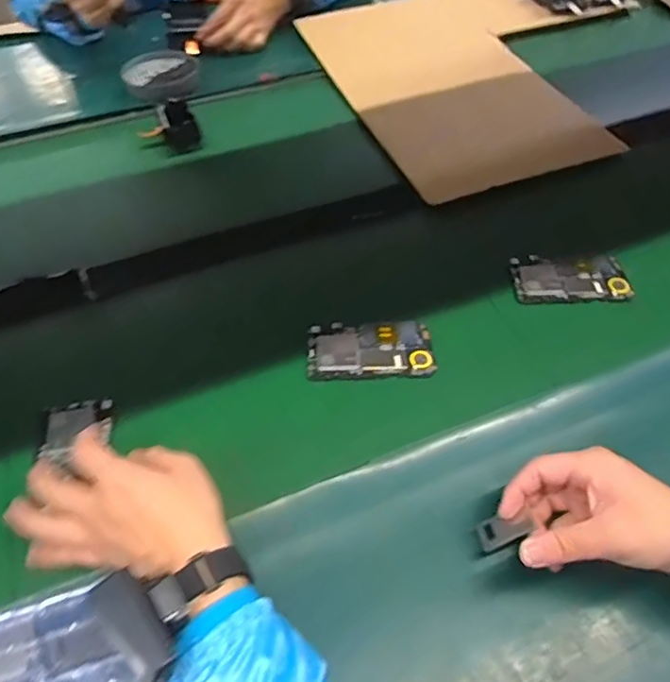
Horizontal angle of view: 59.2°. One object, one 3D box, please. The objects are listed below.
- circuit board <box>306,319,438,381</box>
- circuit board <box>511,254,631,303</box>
[{"bbox_3d":[0.036,0.008,0.596,0.124,0.008,0.064,-1,57,1],"label":"circuit board"},{"bbox_3d":[0.259,-0.069,0.650,0.122,0.010,0.064,-1,51,3],"label":"circuit board"}]

